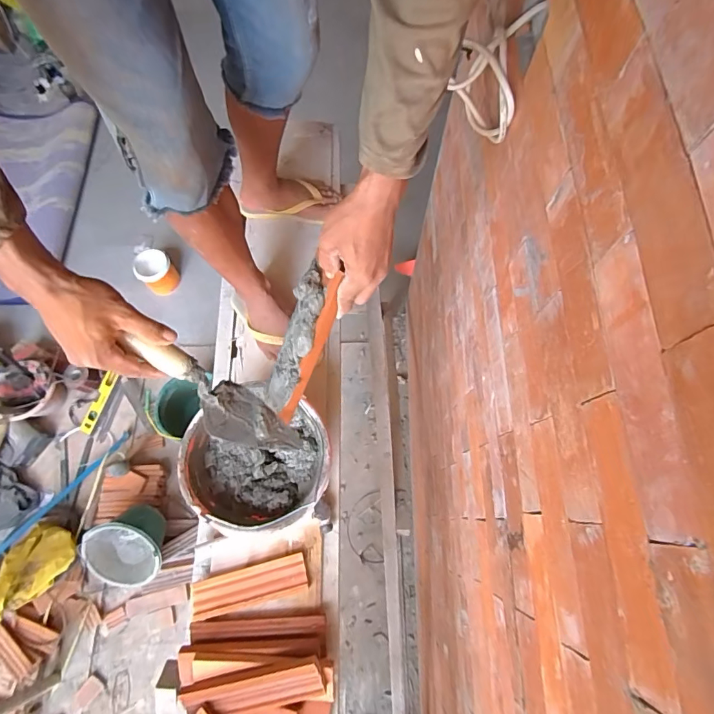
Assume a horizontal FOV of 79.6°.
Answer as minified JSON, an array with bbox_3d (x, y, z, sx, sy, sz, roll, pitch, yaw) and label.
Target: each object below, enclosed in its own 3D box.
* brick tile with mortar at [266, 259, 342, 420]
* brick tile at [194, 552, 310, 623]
[{"bbox_3d":[-0.072,-0.009,0.532,0.051,0.027,0.202,26,115,9],"label":"brick tile with mortar"},{"bbox_3d":[-0.192,0.411,0.769,0.203,0.019,0.062,-15,71,-5],"label":"brick tile"}]

